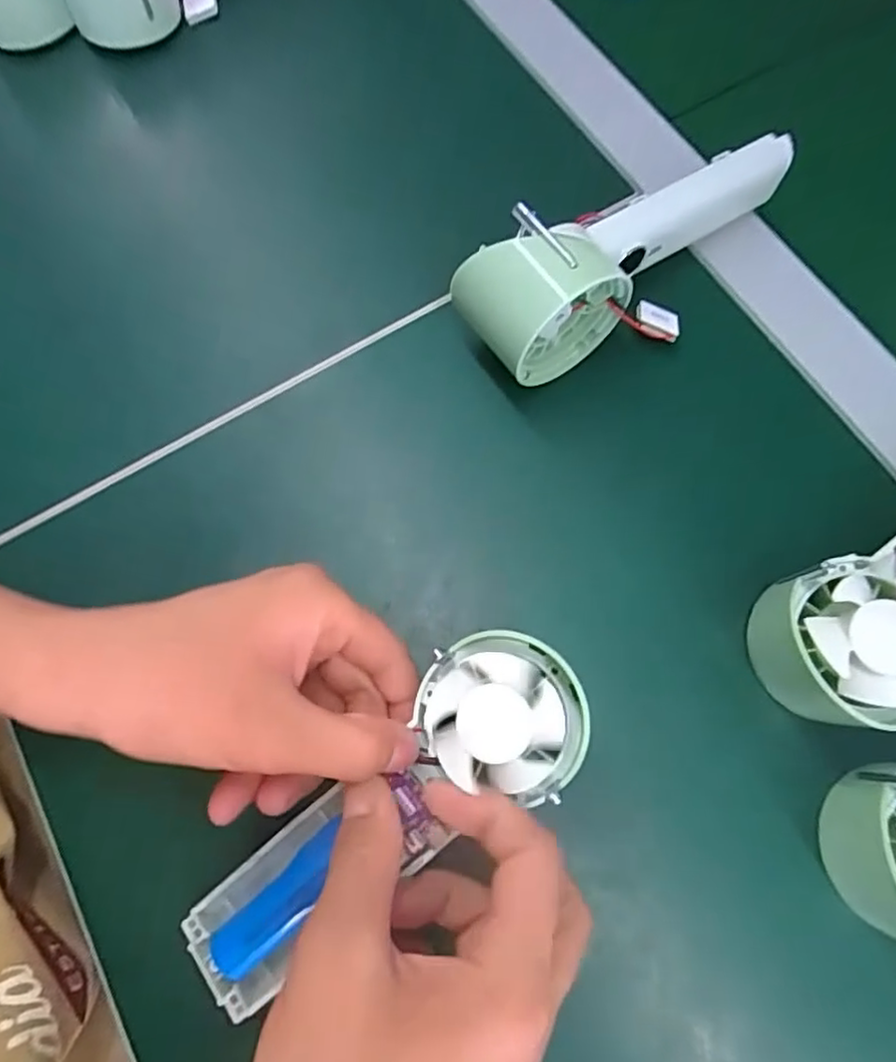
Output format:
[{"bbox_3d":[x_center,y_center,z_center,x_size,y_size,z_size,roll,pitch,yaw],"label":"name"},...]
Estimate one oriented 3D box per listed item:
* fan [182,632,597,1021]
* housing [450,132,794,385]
[{"bbox_3d":[-0.023,0.104,0.235,0.173,0.030,0.058,-40,78,7],"label":"fan"},{"bbox_3d":[0.090,-0.123,0.294,0.161,0.062,0.054,-23,76,-8],"label":"housing"}]

